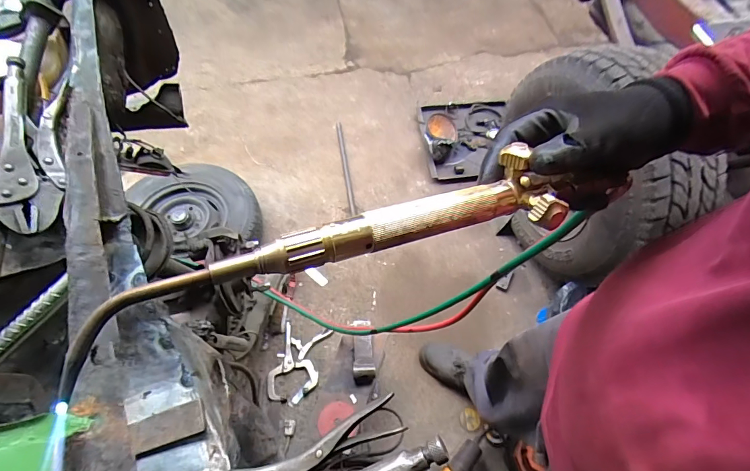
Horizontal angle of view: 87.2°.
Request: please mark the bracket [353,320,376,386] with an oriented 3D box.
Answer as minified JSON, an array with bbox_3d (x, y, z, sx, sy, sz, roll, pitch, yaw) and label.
[{"bbox_3d":[-0.032,0.324,1.092,0.067,0.044,0.170,-1,60,-3],"label":"bracket"}]

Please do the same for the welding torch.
[{"bbox_3d":[-0.017,0.008,0.246,0.315,0.033,0.054,-16,62,-19],"label":"welding torch"}]

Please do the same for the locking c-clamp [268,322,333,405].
[{"bbox_3d":[-0.258,0.426,1.322,0.156,0.022,0.252,11,60,4],"label":"locking c-clamp"}]

